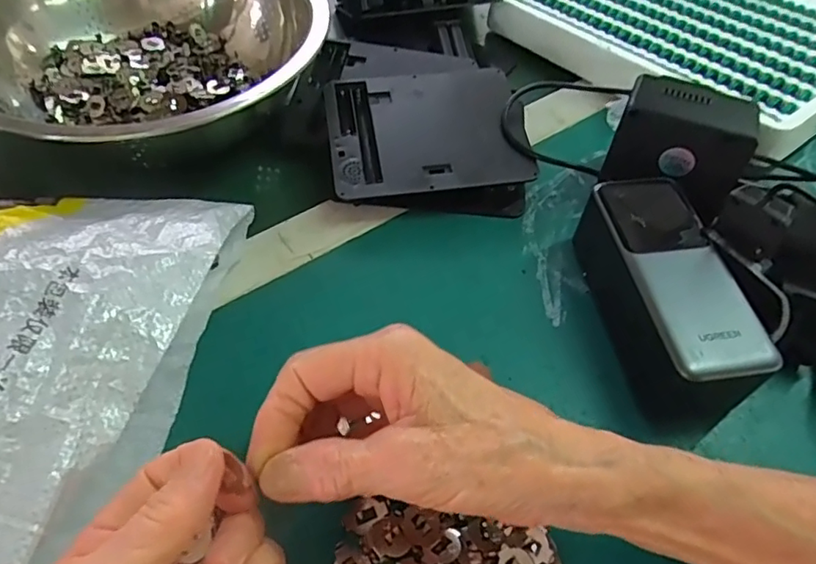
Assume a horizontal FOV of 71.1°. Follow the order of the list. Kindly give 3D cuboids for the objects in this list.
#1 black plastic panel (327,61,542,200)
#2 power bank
[{"bbox_3d":[0.014,-0.106,0.394,0.134,0.009,0.113,-7,58,-7],"label":"black plastic panel"},{"bbox_3d":[0.139,0.009,0.315,0.059,0.051,0.138,-6,53,-6],"label":"power bank"}]

